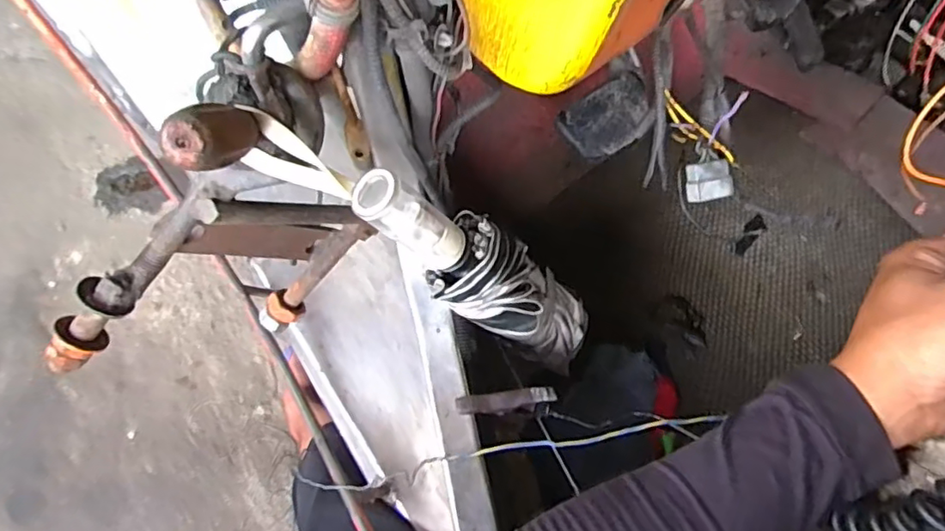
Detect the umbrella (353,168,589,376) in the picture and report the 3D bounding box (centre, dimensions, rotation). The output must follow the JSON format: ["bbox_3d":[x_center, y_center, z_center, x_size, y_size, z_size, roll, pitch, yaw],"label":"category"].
[{"bbox_3d":[0.020,0.011,0.430,0.054,0.282,0.063,-10,60,32],"label":"umbrella"}]

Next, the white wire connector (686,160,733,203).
[{"bbox_3d":[0.179,-0.064,0.450,0.034,0.015,0.029,-7,94,-4],"label":"white wire connector"}]

